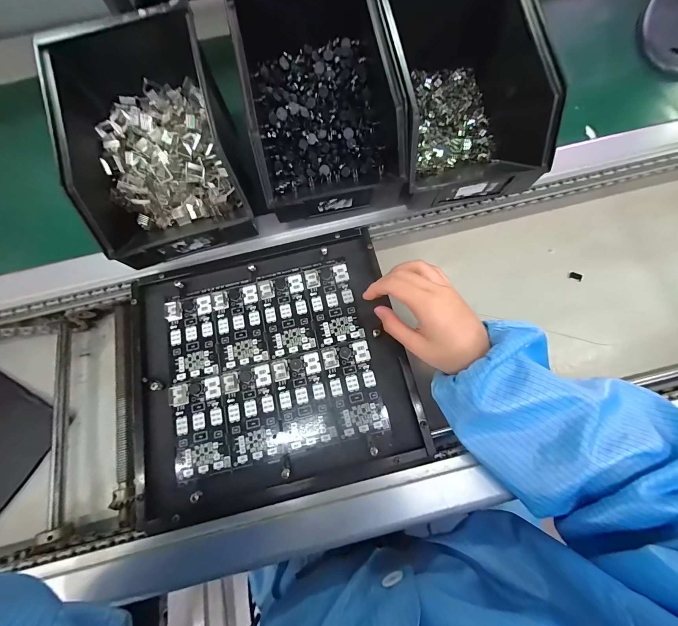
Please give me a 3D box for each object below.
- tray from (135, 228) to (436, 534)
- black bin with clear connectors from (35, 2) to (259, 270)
[{"bbox_3d":[-0.078,0.054,0.324,0.293,0.019,0.267,-14,71,-1],"label":"tray"},{"bbox_3d":[-0.207,-0.210,0.318,0.145,0.090,0.289,-19,76,-3],"label":"black bin with clear connectors"}]

